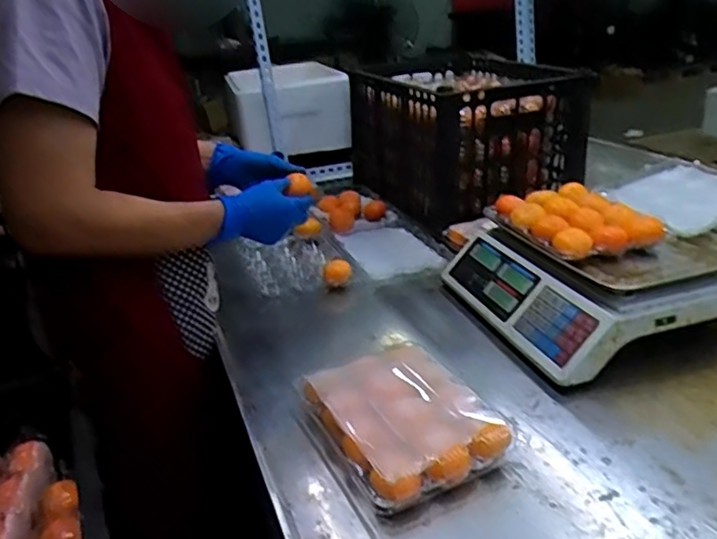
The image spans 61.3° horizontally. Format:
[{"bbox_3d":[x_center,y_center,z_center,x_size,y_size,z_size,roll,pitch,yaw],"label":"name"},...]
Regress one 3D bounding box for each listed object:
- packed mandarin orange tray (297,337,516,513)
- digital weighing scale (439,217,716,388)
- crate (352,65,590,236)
[{"bbox_3d":[0.047,0.157,0.656,0.168,0.063,0.212,-16,27,-24],"label":"packed mandarin orange tray"},{"bbox_3d":[0.325,0.014,0.859,0.311,0.125,0.321,-11,25,-15],"label":"digital weighing scale"},{"bbox_3d":[0.228,-0.285,1.309,0.373,0.252,0.407,-14,26,-20],"label":"crate"}]

